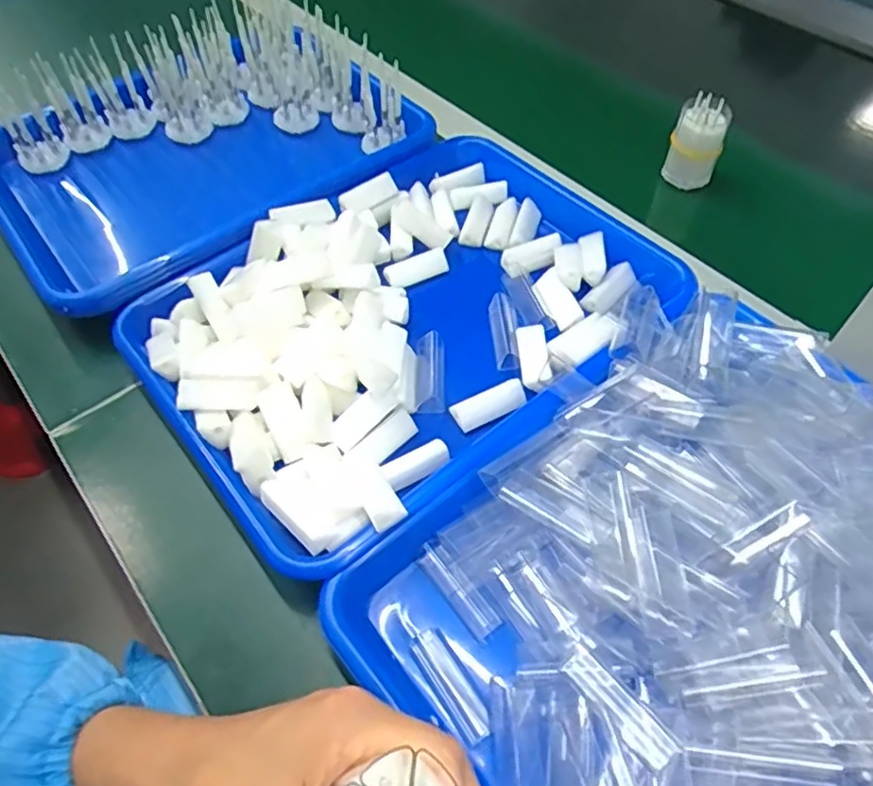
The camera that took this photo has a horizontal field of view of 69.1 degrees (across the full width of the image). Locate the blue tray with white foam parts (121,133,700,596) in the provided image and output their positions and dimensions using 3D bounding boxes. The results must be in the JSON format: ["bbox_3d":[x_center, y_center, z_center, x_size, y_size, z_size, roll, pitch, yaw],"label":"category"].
[{"bbox_3d":[-0.014,-0.060,0.428,0.341,0.040,0.254,-35,62,-21],"label":"blue tray with white foam parts"}]

